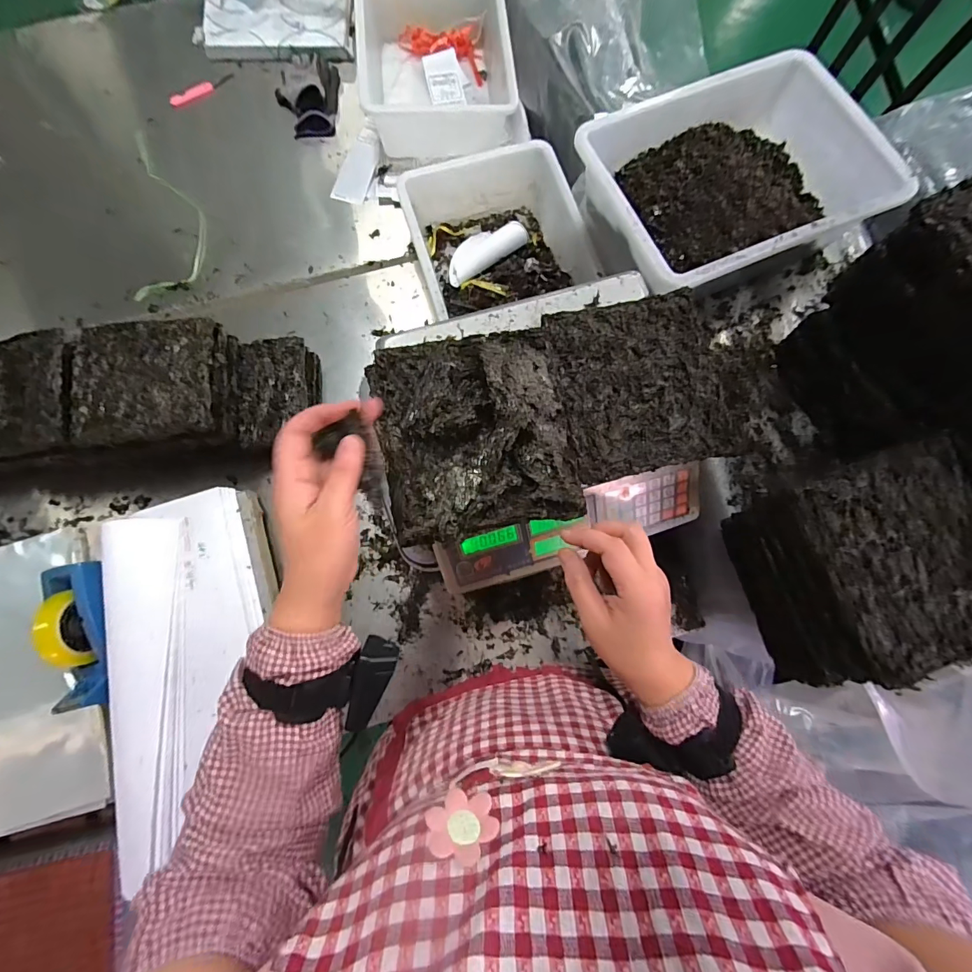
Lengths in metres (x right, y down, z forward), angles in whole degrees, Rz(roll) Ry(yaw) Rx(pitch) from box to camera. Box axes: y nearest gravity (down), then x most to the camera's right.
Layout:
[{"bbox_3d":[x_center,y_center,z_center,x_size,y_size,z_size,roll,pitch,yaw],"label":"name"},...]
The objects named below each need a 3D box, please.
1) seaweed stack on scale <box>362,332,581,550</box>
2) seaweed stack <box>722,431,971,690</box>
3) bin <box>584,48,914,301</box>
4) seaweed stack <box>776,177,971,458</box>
[{"bbox_3d":[-0.013,-0.057,0.415,0.183,0.038,0.199,-11,79,-2],"label":"seaweed stack on scale"},{"bbox_3d":[0.410,0.082,0.474,0.177,0.141,0.199,-20,79,-4],"label":"seaweed stack"},{"bbox_3d":[0.340,-0.423,0.597,0.366,0.101,0.290,-22,79,-4],"label":"bin"},{"bbox_3d":[0.519,-0.189,0.479,0.192,0.249,0.200,-27,80,-5],"label":"seaweed stack"}]

